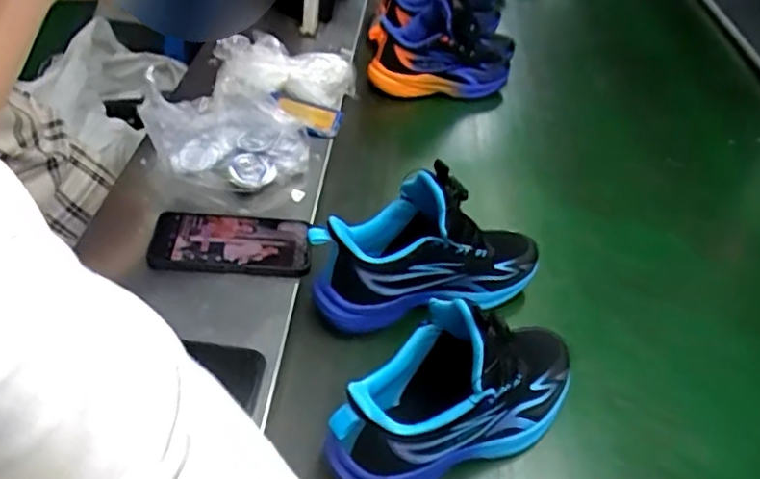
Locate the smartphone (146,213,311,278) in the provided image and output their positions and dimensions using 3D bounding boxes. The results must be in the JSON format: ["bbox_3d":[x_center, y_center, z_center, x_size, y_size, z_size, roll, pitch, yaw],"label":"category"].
[{"bbox_3d":[-0.161,0.004,0.693,0.171,0.017,0.079,4,50,0],"label":"smartphone"}]

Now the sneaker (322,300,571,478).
[{"bbox_3d":[0.068,0.115,0.532,0.240,0.136,0.091,-20,50,-17],"label":"sneaker"}]

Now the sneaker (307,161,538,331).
[{"bbox_3d":[0.052,-0.002,0.648,0.245,0.123,0.084,-14,48,-13],"label":"sneaker"}]

